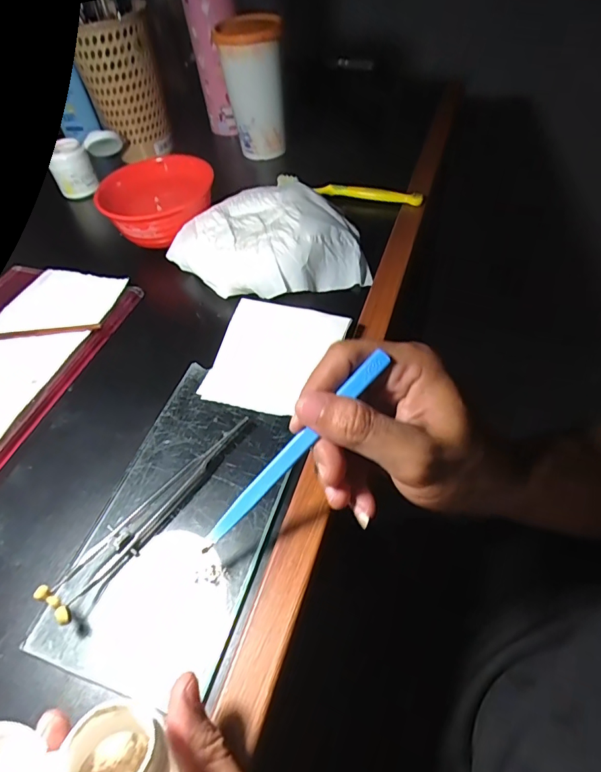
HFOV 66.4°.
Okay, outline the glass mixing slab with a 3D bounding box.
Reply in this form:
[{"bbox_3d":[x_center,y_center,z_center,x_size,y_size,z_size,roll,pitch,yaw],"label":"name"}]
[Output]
[{"bbox_3d":[-0.068,0.072,0.274,0.099,0.012,0.183,13,57,14],"label":"glass mixing slab"}]

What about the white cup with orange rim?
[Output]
[{"bbox_3d":[-0.049,-0.334,0.517,0.068,0.121,0.064,1,55,6],"label":"white cup with orange rim"}]

